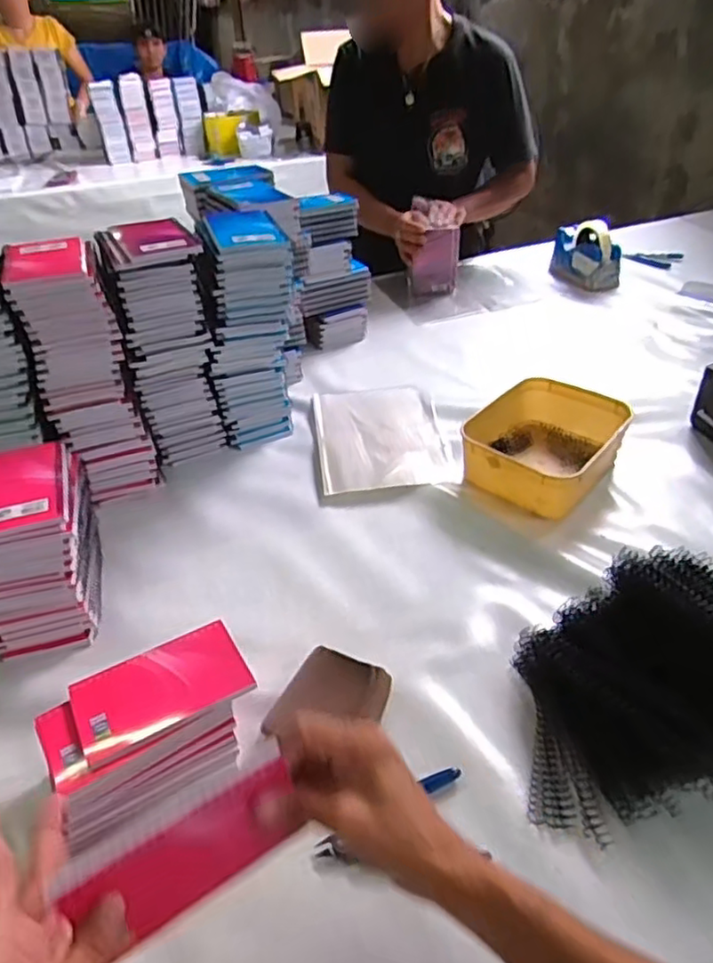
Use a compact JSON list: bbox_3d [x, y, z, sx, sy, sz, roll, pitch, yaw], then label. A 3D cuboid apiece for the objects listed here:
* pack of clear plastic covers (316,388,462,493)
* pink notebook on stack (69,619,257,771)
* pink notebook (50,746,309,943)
[{"bbox_3d":[0.047,-0.066,0.893,0.197,0.015,0.242,-3,36,-3],"label":"pack of clear plastic covers"},{"bbox_3d":[-0.154,0.162,0.505,0.128,0.008,0.080,-21,40,-23],"label":"pink notebook on stack"},{"bbox_3d":[-0.092,0.200,0.349,0.116,0.068,0.010,-21,25,-25],"label":"pink notebook"}]

